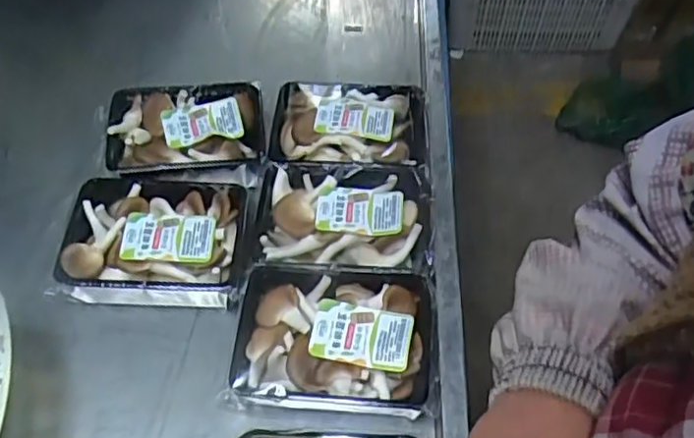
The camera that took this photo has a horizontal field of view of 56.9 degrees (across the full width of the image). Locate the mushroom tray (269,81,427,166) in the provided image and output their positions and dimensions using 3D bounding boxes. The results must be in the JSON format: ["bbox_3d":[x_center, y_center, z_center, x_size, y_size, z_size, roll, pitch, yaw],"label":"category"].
[{"bbox_3d":[0.001,-0.097,0.694,0.165,0.047,0.121,1,54,5],"label":"mushroom tray"}]

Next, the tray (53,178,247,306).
[{"bbox_3d":[-0.180,0.023,0.617,0.165,0.053,0.124,-3,54,2],"label":"tray"}]

